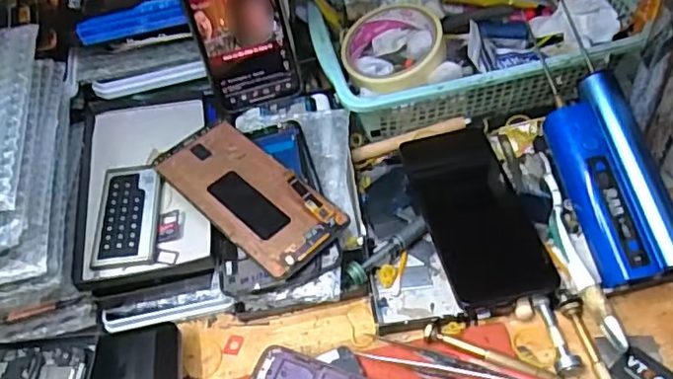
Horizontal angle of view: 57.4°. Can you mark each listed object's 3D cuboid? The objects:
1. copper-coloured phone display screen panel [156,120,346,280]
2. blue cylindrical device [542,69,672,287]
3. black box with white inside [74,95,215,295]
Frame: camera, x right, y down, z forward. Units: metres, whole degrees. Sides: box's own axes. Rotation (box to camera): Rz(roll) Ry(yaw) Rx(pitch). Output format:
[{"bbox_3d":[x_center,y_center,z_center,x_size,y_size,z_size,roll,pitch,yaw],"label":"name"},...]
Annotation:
[{"bbox_3d":[-0.067,0.000,0.455,0.068,0.012,0.148,-39,61,-24],"label":"copper-coloured phone display screen panel"},{"bbox_3d":[0.200,-0.012,0.440,0.070,0.029,0.152,-10,71,-1],"label":"blue cylindrical device"},{"bbox_3d":[-0.150,-0.008,0.488,0.097,0.020,0.170,-11,51,0],"label":"black box with white inside"}]

